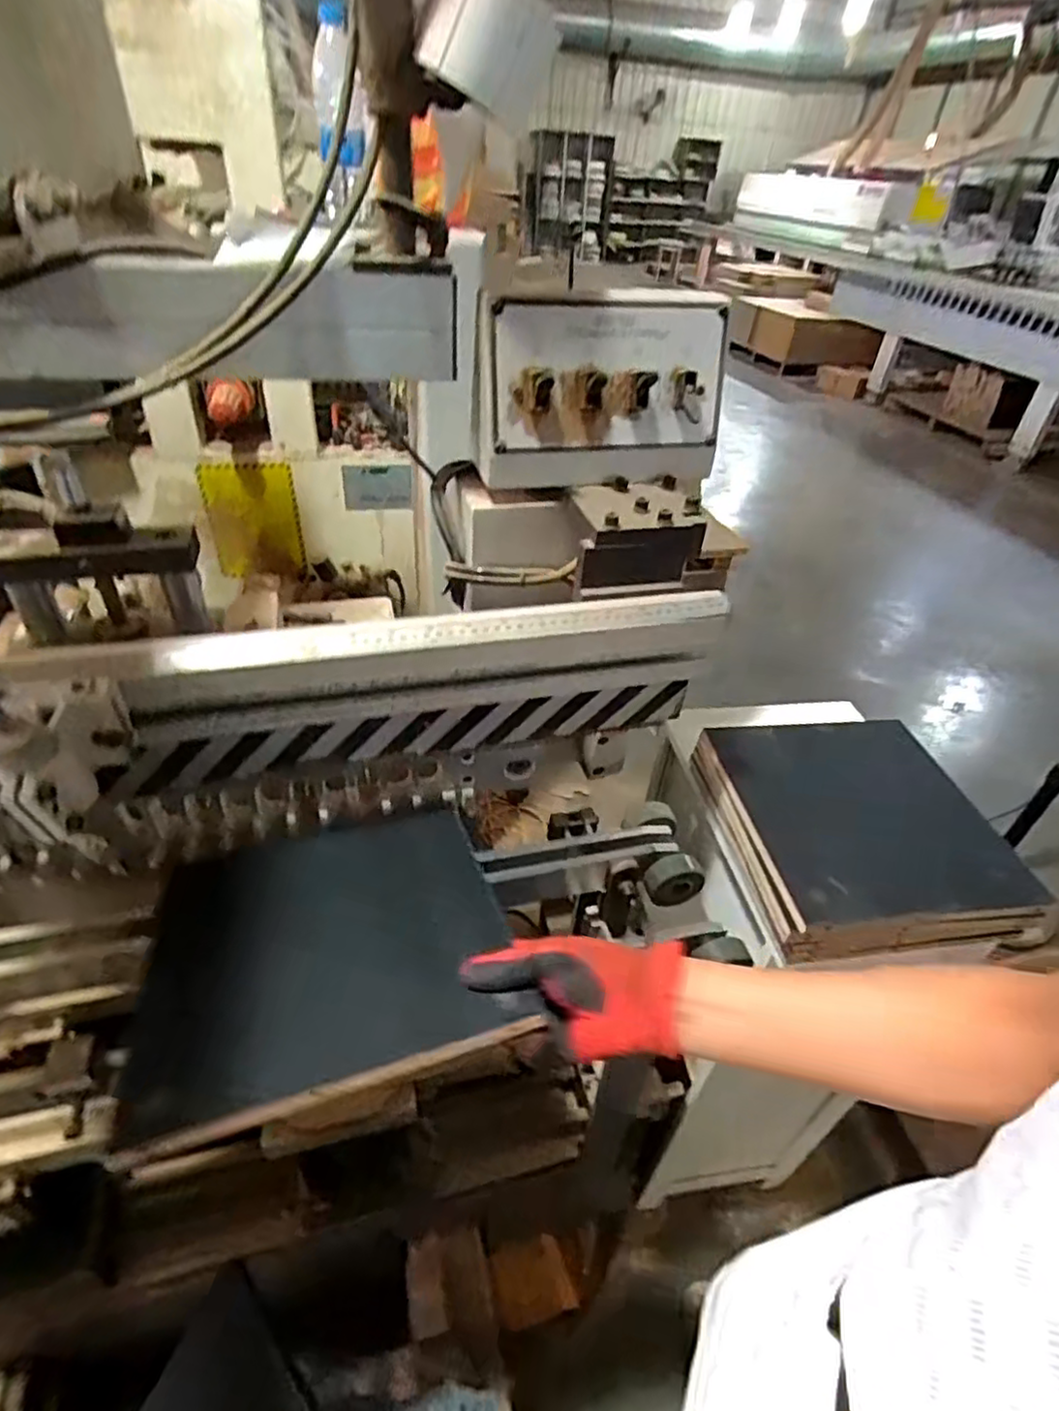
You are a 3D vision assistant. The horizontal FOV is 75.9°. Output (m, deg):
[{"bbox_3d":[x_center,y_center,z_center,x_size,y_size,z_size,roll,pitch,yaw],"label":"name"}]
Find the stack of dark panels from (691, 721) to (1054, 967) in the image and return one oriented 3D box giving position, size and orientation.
[{"bbox_3d":[0.363,0.137,0.773,0.275,0.073,0.275,-2,39,-9],"label":"stack of dark panels"}]

